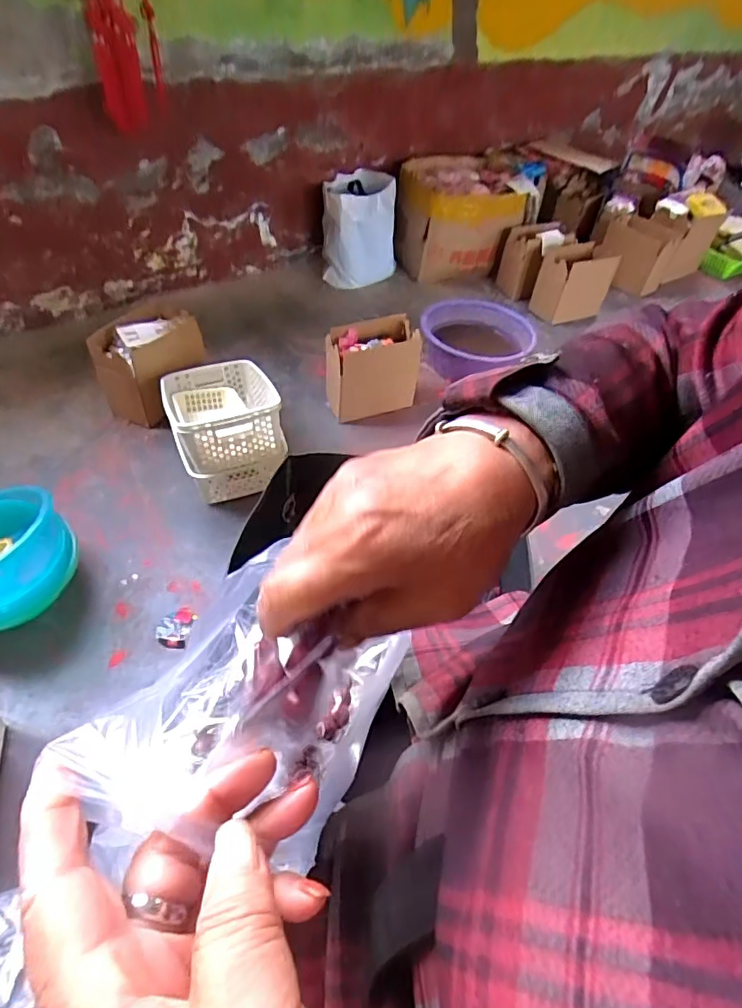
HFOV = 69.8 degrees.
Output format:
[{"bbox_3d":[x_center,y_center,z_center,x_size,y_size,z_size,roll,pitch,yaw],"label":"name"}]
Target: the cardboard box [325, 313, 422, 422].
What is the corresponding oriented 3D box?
[{"bbox_3d":[0.003,-0.305,1.217,0.211,0.178,0.122,-11,51,-16],"label":"cardboard box"}]

